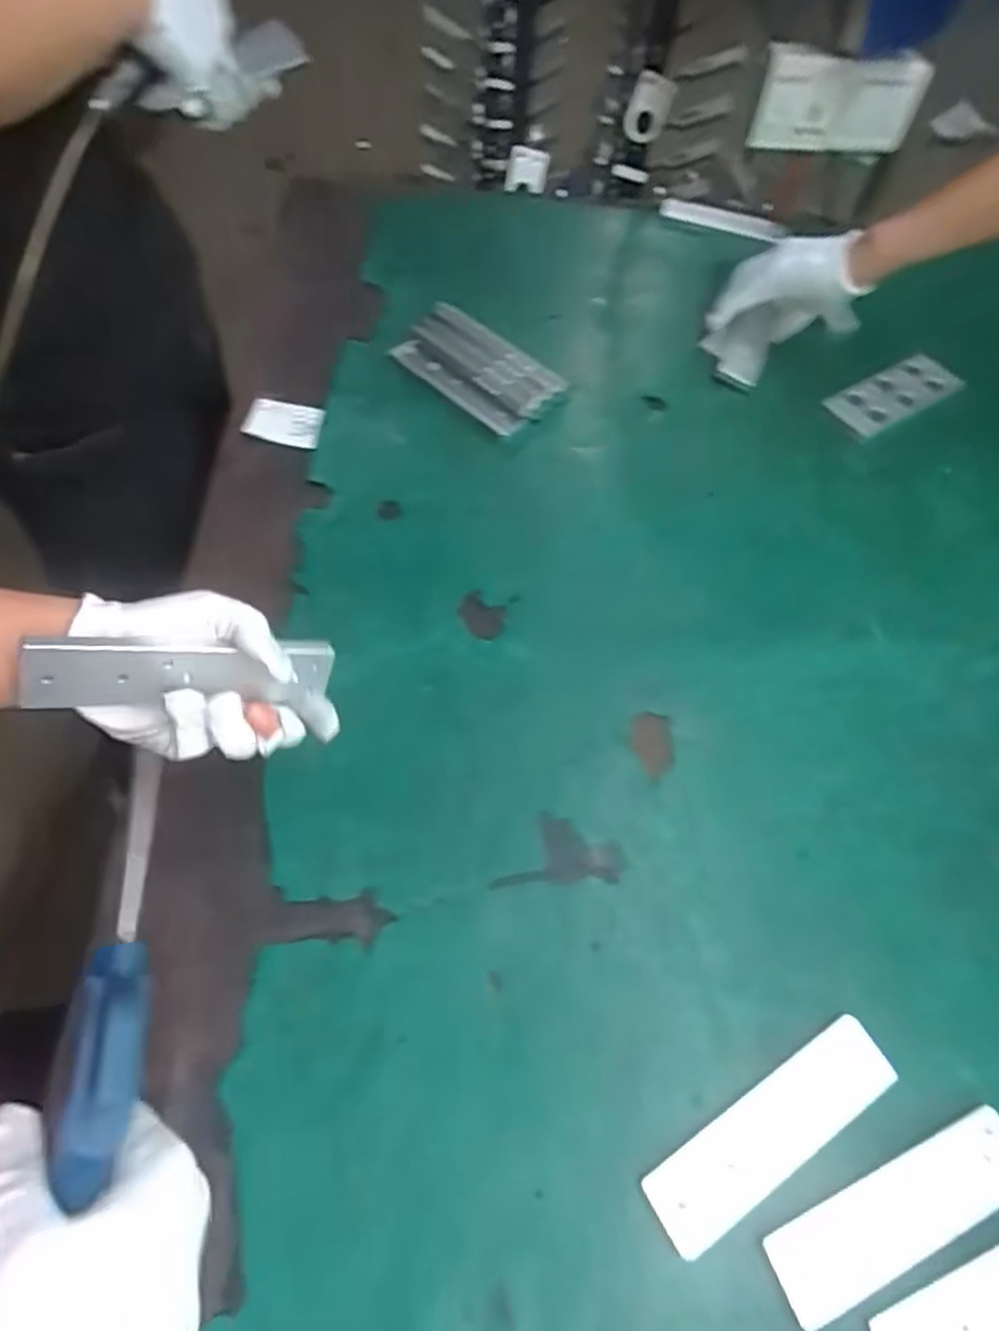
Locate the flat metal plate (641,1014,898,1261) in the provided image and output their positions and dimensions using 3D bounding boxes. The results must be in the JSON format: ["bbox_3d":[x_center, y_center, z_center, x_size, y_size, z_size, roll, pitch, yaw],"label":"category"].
[{"bbox_3d":[0.151,0.254,0.395,0.155,0.005,0.041,-26,63,-19],"label":"flat metal plate"}]

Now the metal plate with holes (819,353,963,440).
[{"bbox_3d":[0.411,-0.284,0.750,0.158,0.007,0.061,-27,74,-16],"label":"metal plate with holes"}]

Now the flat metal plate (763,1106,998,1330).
[{"bbox_3d":[0.214,0.288,0.378,0.154,0.004,0.041,-18,61,-15],"label":"flat metal plate"}]

